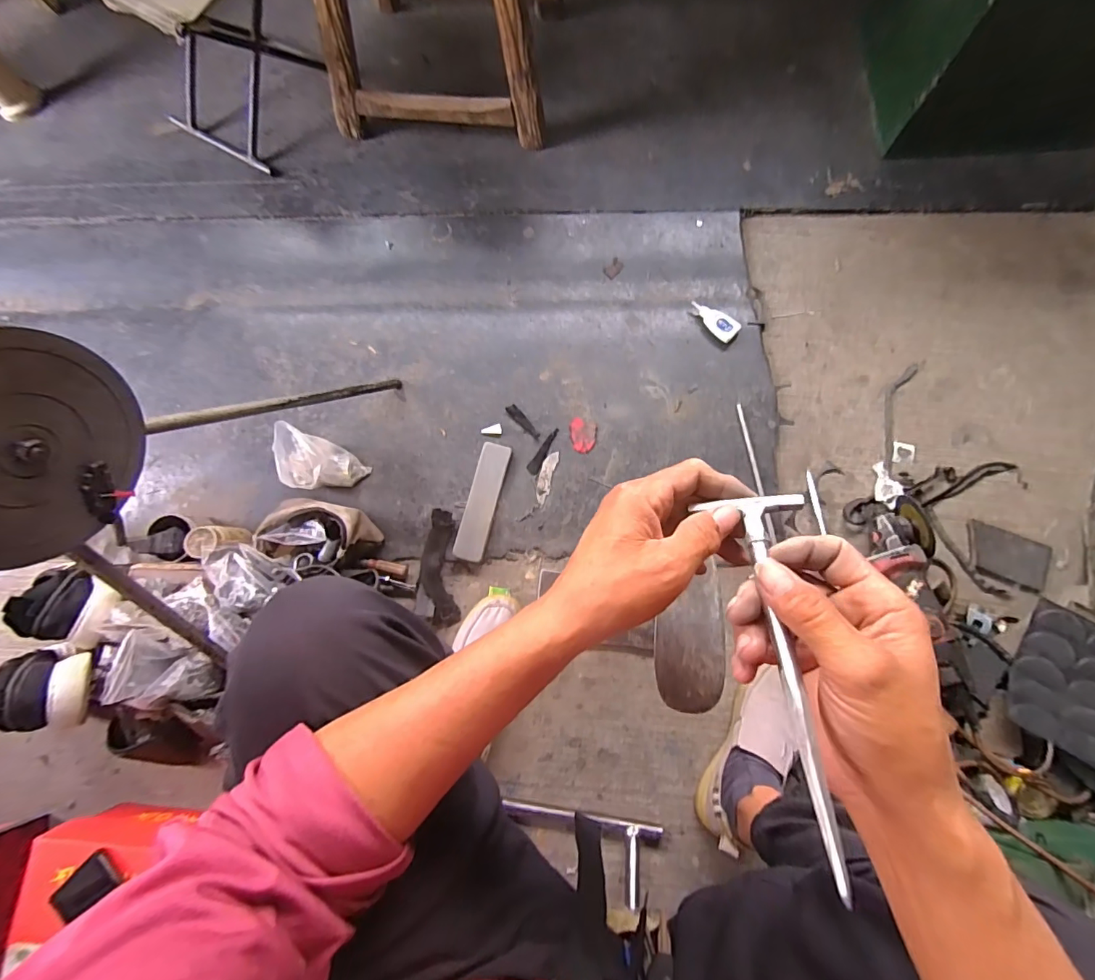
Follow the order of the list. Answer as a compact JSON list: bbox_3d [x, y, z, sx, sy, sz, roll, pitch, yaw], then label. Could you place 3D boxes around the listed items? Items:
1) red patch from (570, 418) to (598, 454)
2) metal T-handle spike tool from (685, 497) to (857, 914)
[{"bbox_3d":[0.060,-0.092,0.806,0.046,0.004,0.059,3,79,3],"label":"red patch"},{"bbox_3d":[0.118,0.082,0.243,0.057,0.015,0.190,3,53,2],"label":"metal T-handle spike tool"}]

